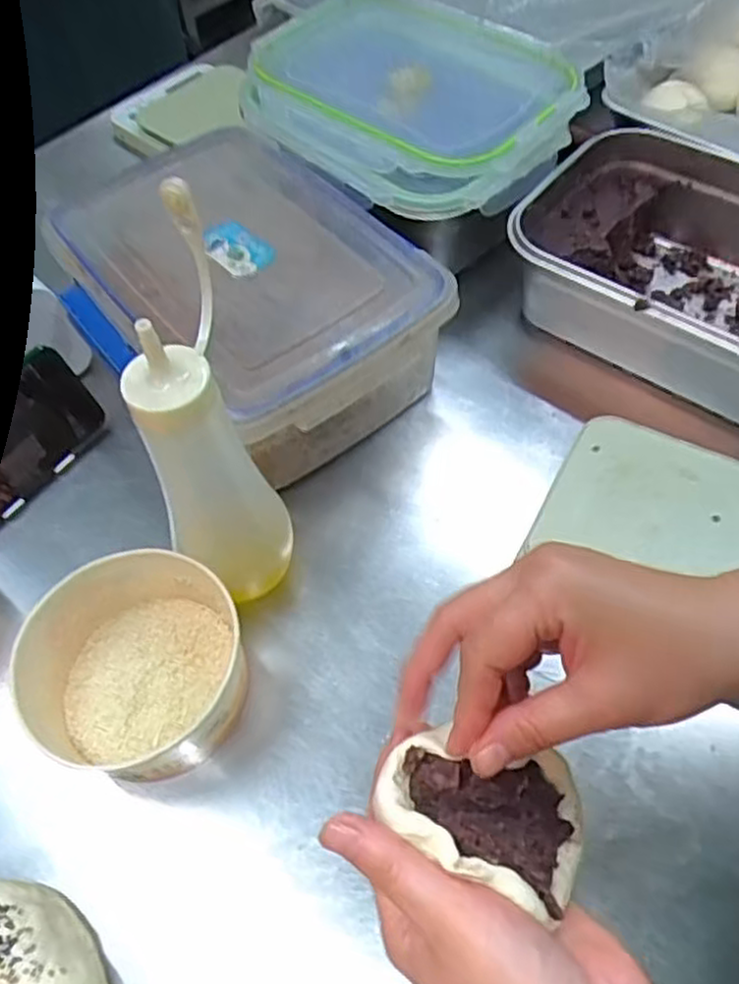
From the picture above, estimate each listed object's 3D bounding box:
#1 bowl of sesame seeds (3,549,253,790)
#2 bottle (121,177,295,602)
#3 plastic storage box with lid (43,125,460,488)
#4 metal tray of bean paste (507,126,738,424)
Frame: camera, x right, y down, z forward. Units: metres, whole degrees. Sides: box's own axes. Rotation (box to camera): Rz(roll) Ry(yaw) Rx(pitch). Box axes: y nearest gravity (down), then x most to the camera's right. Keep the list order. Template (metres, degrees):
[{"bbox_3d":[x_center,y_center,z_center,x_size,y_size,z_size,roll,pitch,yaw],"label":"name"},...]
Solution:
[{"bbox_3d":[-0.141,0.105,0.458,0.123,0.062,0.124,-2,57,3],"label":"bowl of sesame seeds"},{"bbox_3d":[-0.096,-0.033,0.436,0.063,0.240,0.107,-12,57,-3],"label":"bottle"},{"bbox_3d":[-0.093,-0.163,0.606,0.215,0.090,0.315,-39,62,-19],"label":"plastic storage box with lid"},{"bbox_3d":[0.263,-0.172,0.596,0.287,0.091,0.204,32,65,22],"label":"metal tray of bean paste"}]

